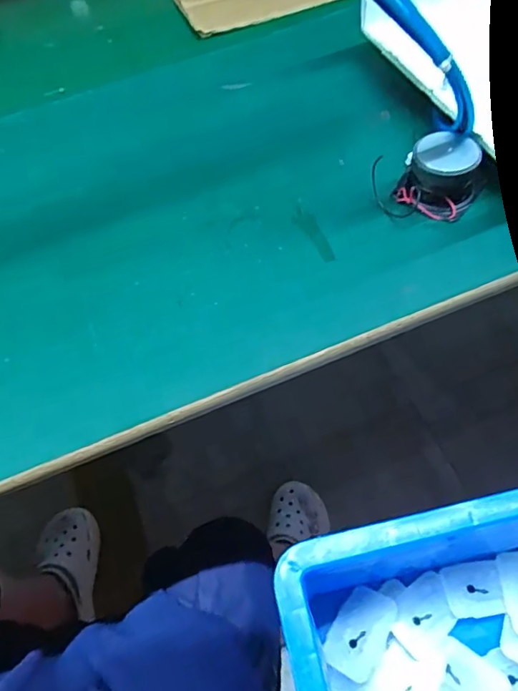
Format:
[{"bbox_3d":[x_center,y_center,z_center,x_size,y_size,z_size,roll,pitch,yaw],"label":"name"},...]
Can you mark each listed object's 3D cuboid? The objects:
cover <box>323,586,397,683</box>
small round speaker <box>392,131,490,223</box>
[{"bbox_3d":[0.087,0.244,0.442,0.044,0.008,0.070,18,58,32],"label":"cover"},{"bbox_3d":[0.126,-0.118,0.357,0.052,0.035,0.052,-1,56,2],"label":"small round speaker"}]

